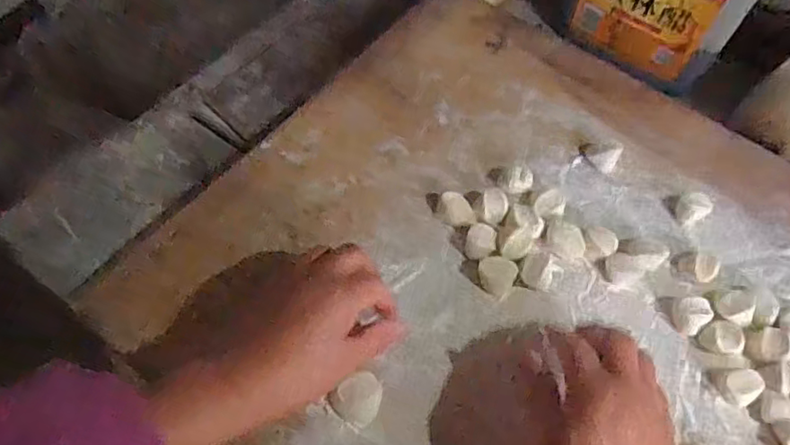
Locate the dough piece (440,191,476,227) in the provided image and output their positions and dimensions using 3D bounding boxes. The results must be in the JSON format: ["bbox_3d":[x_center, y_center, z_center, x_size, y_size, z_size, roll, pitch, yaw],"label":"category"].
[{"bbox_3d":[0.049,-0.010,0.485,0.021,0.014,0.031,-20,63,-14],"label":"dough piece"}]

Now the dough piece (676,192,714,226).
[{"bbox_3d":[0.245,-0.013,0.494,0.024,0.017,0.023,-5,60,-7],"label":"dough piece"}]

